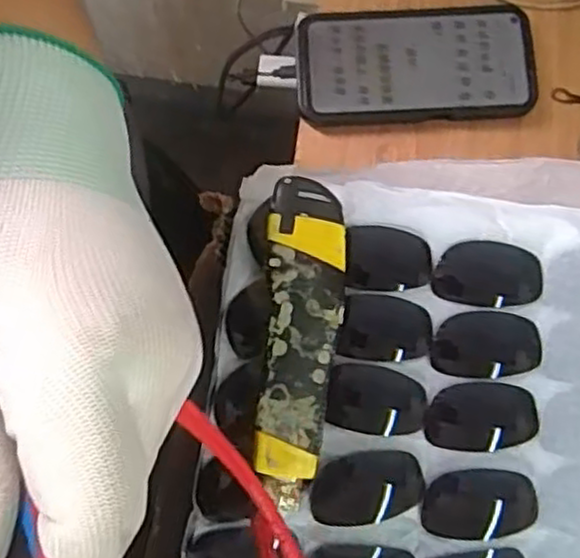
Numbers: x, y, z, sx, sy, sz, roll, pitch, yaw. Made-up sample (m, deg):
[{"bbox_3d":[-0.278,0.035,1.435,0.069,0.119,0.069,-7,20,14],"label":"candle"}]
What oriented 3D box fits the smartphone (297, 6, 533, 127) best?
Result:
[{"bbox_3d":[0.088,-0.150,0.513,0.164,0.017,0.082,-2,78,-1],"label":"smartphone"}]

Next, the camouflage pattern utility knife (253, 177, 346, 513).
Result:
[{"bbox_3d":[0.006,0.030,0.354,0.037,0.026,0.152,2,78,1],"label":"camouflage pattern utility knife"}]

